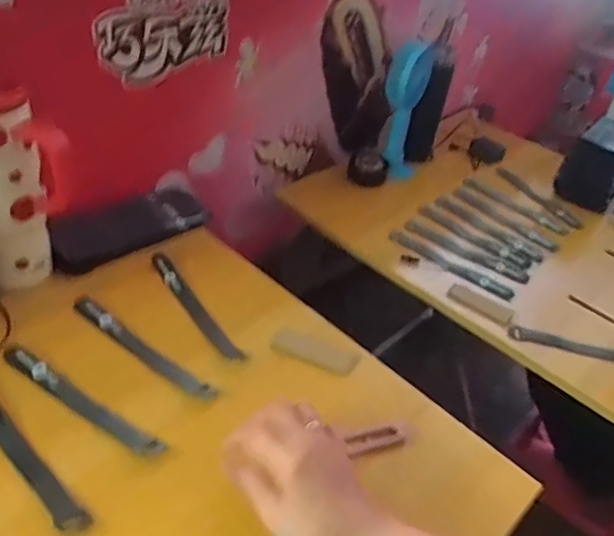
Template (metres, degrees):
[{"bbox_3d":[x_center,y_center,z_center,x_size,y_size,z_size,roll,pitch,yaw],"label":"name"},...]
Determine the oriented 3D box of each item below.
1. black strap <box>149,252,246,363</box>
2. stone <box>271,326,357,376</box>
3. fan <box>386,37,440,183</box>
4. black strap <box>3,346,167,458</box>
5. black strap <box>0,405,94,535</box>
[{"bbox_3d":[-0.128,0.042,0.630,0.019,0.009,0.194,-20,44,-32],"label":"black strap"},{"bbox_3d":[0.007,0.086,0.583,0.088,0.012,0.029,15,37,11],"label":"stone"},{"bbox_3d":[0.159,-0.254,0.925,0.073,0.247,0.056,11,41,4],"label":"fan"},{"bbox_3d":[-0.210,0.117,0.511,0.197,0.004,0.020,24,39,23],"label":"black strap"},{"bbox_3d":[-0.241,0.151,0.467,0.191,0.005,0.020,31,42,30],"label":"black strap"}]

